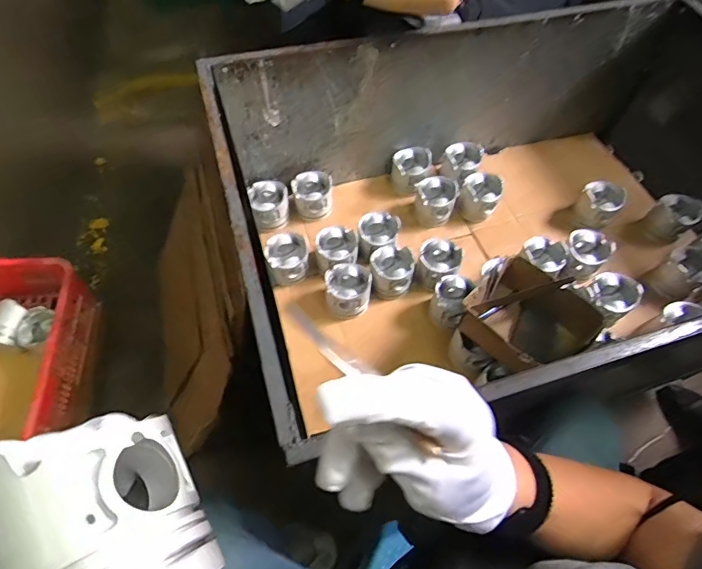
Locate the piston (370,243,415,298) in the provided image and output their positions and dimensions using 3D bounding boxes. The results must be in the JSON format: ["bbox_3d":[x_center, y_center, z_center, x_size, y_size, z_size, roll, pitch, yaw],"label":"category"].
[{"bbox_3d":[0.087,-0.032,1.002,0.092,0.073,0.099,14,58,6],"label":"piston"}]

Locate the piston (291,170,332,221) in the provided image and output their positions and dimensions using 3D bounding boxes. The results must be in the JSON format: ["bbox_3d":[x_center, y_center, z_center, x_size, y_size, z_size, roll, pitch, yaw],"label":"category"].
[{"bbox_3d":[-0.089,-0.210,1.090,0.092,0.076,0.098,-5,58,-5],"label":"piston"}]

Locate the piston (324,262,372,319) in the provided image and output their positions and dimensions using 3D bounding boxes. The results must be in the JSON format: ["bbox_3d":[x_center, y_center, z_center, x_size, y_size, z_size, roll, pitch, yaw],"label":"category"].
[{"bbox_3d":[-0.007,0.011,0.972,0.091,0.084,0.100,1,58,-2],"label":"piston"}]

